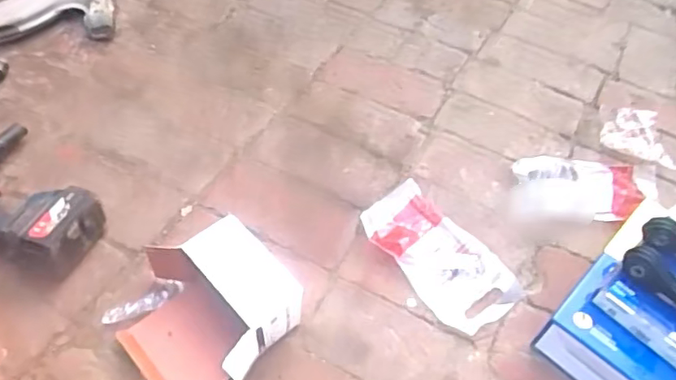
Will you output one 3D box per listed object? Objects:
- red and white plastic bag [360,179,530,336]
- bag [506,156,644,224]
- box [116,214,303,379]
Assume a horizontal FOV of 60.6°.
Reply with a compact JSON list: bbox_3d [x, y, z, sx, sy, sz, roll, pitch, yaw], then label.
[{"bbox_3d":[0.140,0.094,0.825,0.242,0.031,0.126,37,56,25],"label":"red and white plastic bag"},{"bbox_3d":[0.373,-0.001,0.908,0.201,0.032,0.121,5,49,0],"label":"bag"},{"bbox_3d":[-0.164,0.148,0.710,0.182,0.110,0.181,-36,60,-30],"label":"box"}]

